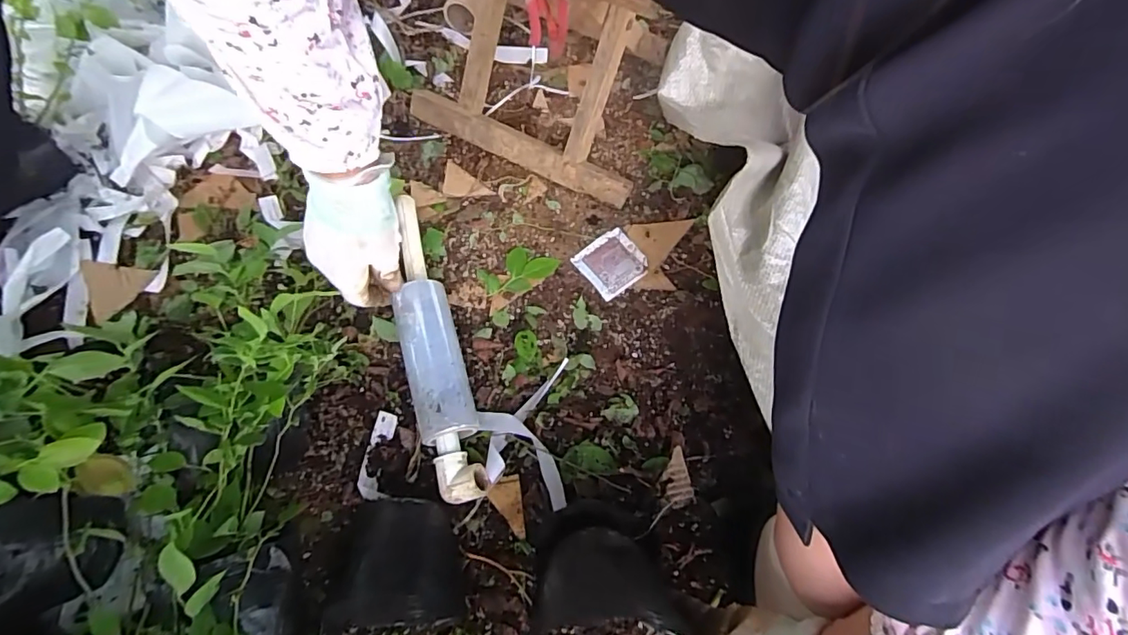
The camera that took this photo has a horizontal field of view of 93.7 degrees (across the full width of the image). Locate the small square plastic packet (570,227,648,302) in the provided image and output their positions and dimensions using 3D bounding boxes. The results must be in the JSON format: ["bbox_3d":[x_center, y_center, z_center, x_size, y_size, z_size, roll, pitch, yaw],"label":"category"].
[{"bbox_3d":[0.052,-0.059,0.574,0.064,0.006,0.066,-34,70,-12],"label":"small square plastic packet"}]

